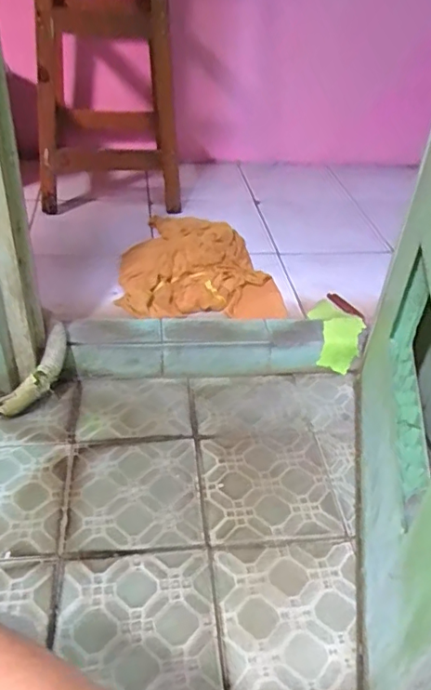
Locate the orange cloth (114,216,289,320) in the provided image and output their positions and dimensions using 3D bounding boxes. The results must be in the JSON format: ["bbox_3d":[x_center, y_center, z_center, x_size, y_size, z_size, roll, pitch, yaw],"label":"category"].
[{"bbox_3d":[-0.040,-0.172,1.252,0.336,0.072,0.417,0,39,-6],"label":"orange cloth"}]

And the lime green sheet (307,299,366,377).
[{"bbox_3d":[0.244,-0.025,1.118,0.101,0.059,0.181,6,38,1],"label":"lime green sheet"}]

